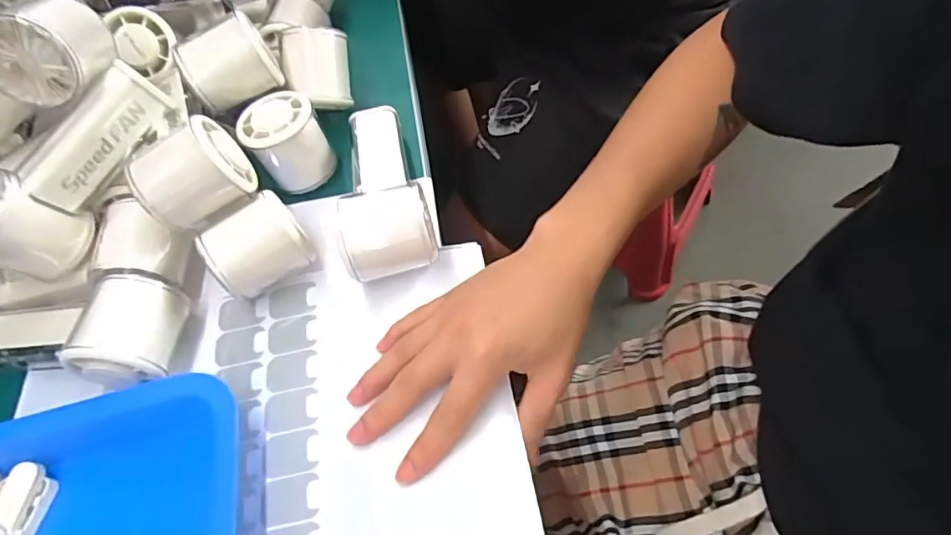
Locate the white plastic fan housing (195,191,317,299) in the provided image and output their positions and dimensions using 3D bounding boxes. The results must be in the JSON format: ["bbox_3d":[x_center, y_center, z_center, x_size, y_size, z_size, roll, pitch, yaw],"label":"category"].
[{"bbox_3d":[-0.151,-0.013,0.367,0.061,0.048,0.041,-31,59,-10],"label":"white plastic fan housing"}]

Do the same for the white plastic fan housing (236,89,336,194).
[{"bbox_3d":[-0.142,-0.095,0.403,0.056,0.053,0.055,-29,59,-9],"label":"white plastic fan housing"}]

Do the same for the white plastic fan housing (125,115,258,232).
[{"bbox_3d":[-0.186,-0.062,0.349,0.063,0.056,0.055,-30,38,6],"label":"white plastic fan housing"}]

